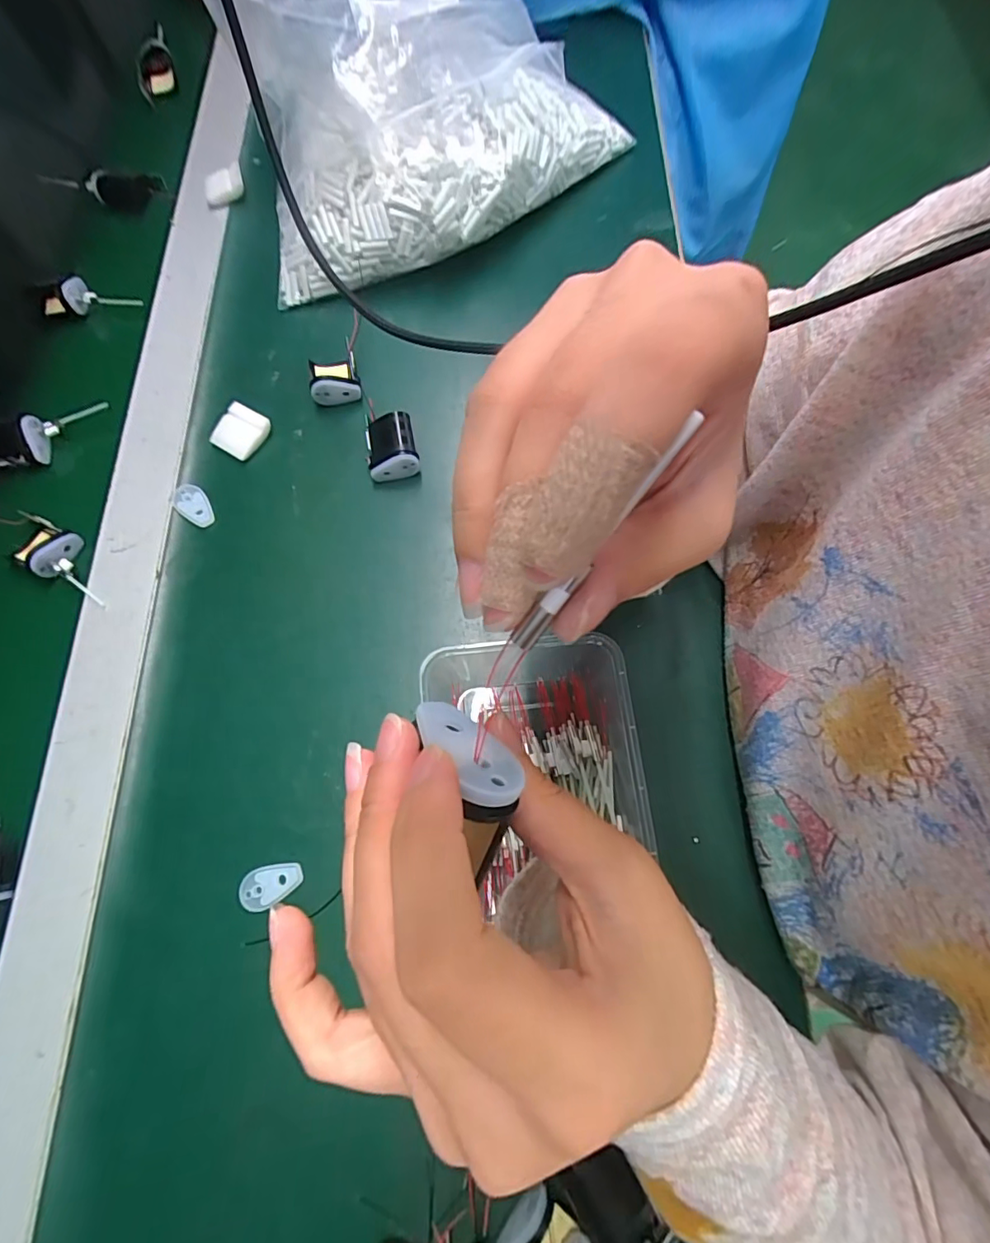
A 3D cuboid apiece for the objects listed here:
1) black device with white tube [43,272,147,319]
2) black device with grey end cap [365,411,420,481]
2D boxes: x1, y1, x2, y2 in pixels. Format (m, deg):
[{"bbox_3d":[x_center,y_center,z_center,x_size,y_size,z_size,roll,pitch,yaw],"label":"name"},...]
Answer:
[{"bbox_3d":[-0.348,-0.274,0.431,0.088,0.020,0.030,3,72,3],"label":"black device with white tube"},{"bbox_3d":[-0.076,-0.129,0.373,0.036,0.030,0.045,-10,73,-3],"label":"black device with grey end cap"}]

